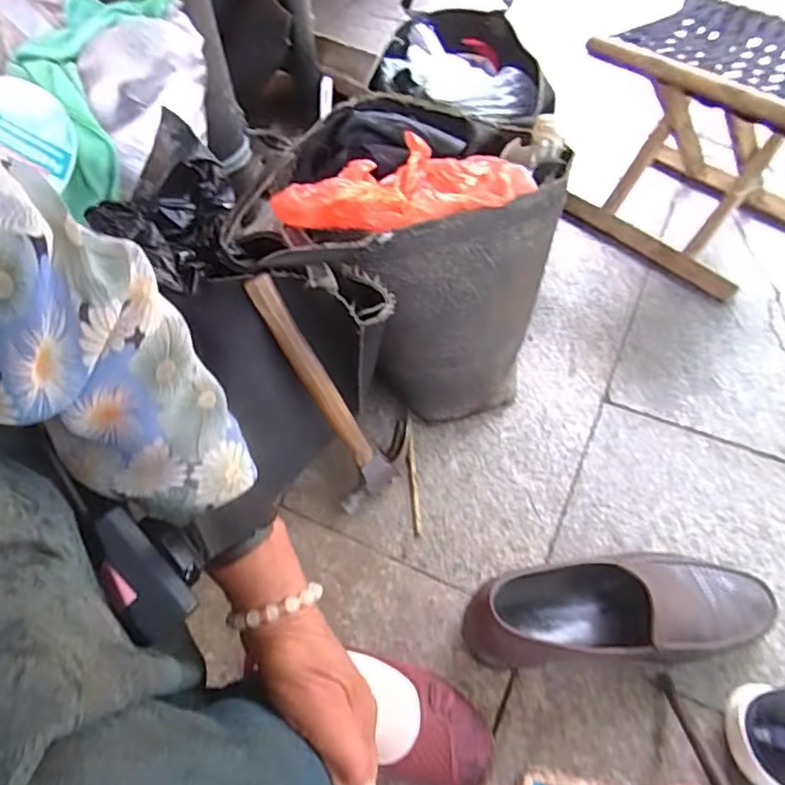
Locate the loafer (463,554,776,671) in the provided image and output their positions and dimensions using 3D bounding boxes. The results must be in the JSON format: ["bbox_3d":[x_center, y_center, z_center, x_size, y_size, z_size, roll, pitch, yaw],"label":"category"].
[{"bbox_3d":[0.209,0.204,0.558,0.290,0.081,0.096,-6,54,1],"label":"loafer"}]

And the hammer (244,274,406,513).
[{"bbox_3d":[-0.067,-0.001,0.612,0.023,0.276,0.103,10,48,46],"label":"hammer"}]

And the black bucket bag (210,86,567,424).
[{"bbox_3d":[0.022,-0.158,0.703,0.310,0.287,0.335,10,57,11],"label":"black bucket bag"}]

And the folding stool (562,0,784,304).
[{"bbox_3d":[0.448,-0.339,0.839,0.326,0.275,0.237,35,64,26],"label":"folding stool"}]

